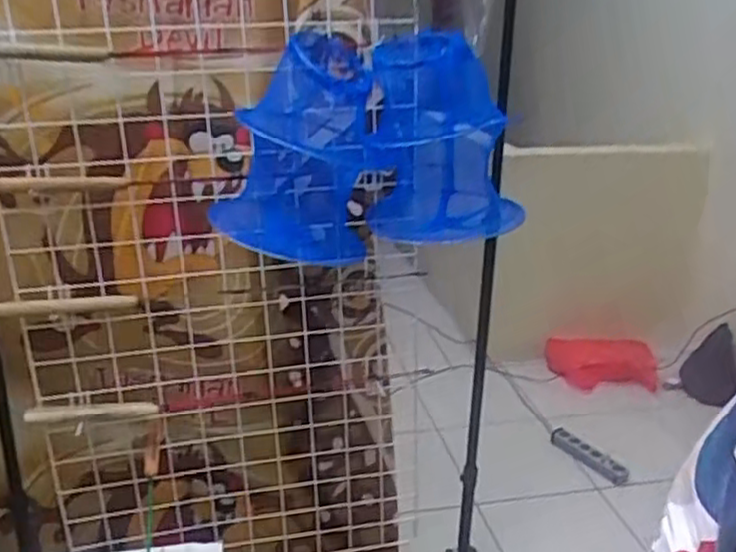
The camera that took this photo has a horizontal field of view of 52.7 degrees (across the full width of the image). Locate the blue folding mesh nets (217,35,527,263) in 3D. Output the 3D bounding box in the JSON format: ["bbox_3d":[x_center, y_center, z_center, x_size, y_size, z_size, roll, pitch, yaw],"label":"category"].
[{"bbox_3d":[0.001,-0.170,1.050,0.389,0.306,0.200,-1,22,-9],"label":"blue folding mesh nets"}]

